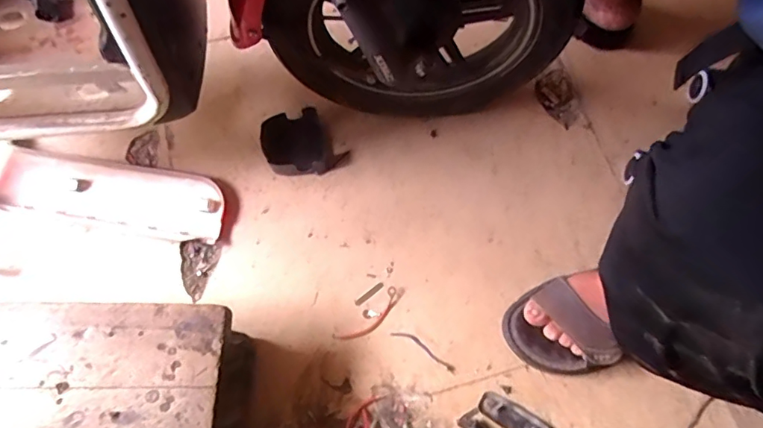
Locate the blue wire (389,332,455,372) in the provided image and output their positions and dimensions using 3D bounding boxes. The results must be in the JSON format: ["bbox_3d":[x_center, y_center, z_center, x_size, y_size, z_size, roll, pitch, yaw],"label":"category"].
[{"bbox_3d":[0.053,0.167,0.642,0.088,0.004,0.014,29,71,11],"label":"blue wire"}]

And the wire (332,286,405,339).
[{"bbox_3d":[-0.012,0.130,0.658,0.106,0.004,0.027,-38,73,-14],"label":"wire"}]

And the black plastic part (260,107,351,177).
[{"bbox_3d":[-0.111,-0.100,0.729,0.108,0.037,0.100,-22,70,-9],"label":"black plastic part"}]

